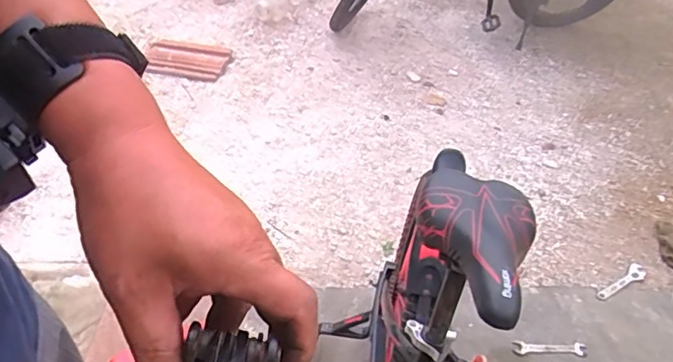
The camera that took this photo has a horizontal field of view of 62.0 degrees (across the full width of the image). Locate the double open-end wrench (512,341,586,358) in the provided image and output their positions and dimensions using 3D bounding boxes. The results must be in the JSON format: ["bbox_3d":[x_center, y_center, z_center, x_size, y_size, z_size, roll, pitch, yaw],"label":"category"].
[{"bbox_3d":[0.498,0.393,1.311,0.171,0.011,0.036,0,43,2],"label":"double open-end wrench"}]

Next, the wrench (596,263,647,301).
[{"bbox_3d":[0.750,0.268,1.469,0.167,0.011,0.045,-28,49,-25],"label":"wrench"}]

